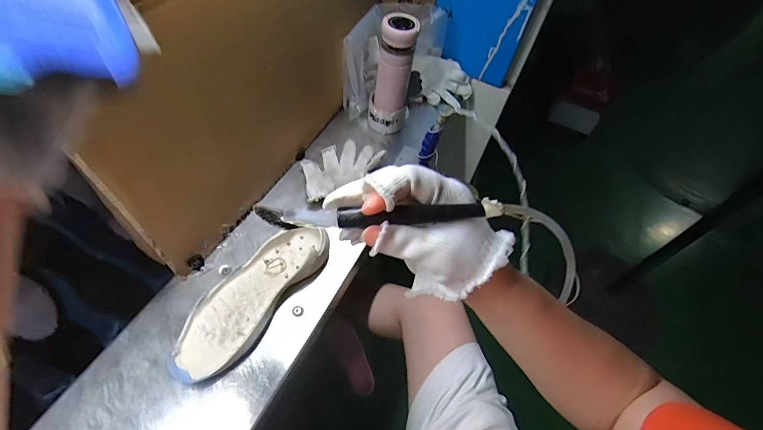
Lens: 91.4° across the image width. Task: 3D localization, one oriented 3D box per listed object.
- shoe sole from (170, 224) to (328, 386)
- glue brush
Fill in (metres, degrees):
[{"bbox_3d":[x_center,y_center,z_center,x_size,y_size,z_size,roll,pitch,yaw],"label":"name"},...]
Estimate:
[{"bbox_3d":[-0.189,0.119,0.564,0.097,0.036,0.276,31,56,19],"label":"shoe sole"},{"bbox_3d":[0.000,-0.001,0.255,0.162,0.025,0.014,-3,52,-2],"label":"glue brush"}]

